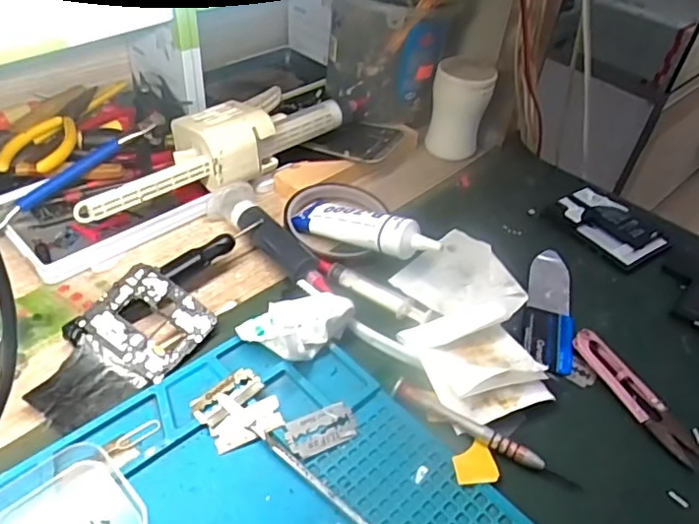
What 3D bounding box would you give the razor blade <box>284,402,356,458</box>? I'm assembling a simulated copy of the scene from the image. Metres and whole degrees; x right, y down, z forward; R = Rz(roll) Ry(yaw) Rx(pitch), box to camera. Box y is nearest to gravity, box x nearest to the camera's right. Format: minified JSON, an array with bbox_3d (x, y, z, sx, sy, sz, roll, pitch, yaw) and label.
[{"bbox_3d":[-0.016,0.095,0.332,0.041,0.004,0.022,-17,63,-27],"label":"razor blade"}]

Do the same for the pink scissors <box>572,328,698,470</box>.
[{"bbox_3d":[0.183,0.083,0.372,0.022,0.009,0.100,-14,47,-22],"label":"pink scissors"}]

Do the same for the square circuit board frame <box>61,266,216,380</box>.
[{"bbox_3d":[-0.131,0.040,0.371,0.069,0.008,0.066,38,59,9],"label":"square circuit board frame"}]

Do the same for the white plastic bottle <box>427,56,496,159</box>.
[{"bbox_3d":[0.103,-0.145,0.552,0.053,0.083,0.043,15,43,9],"label":"white plastic bottle"}]

